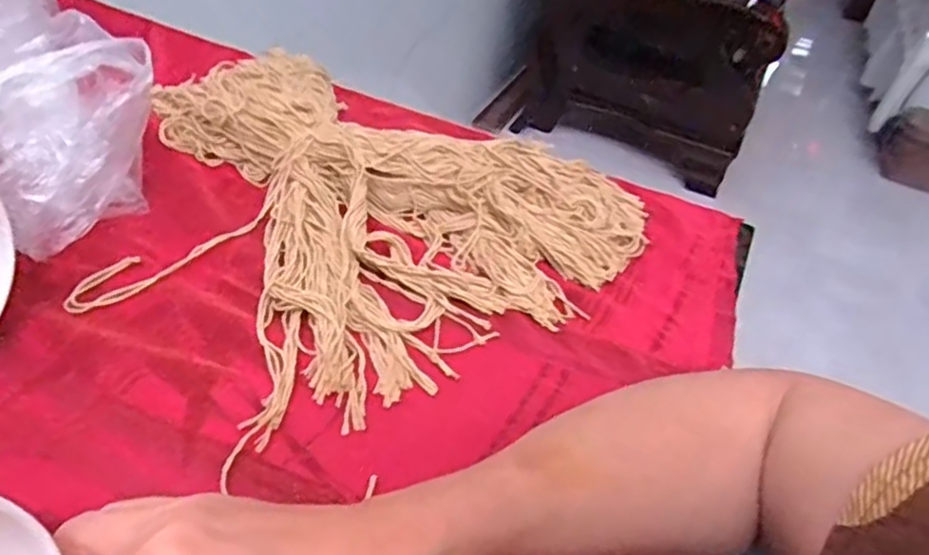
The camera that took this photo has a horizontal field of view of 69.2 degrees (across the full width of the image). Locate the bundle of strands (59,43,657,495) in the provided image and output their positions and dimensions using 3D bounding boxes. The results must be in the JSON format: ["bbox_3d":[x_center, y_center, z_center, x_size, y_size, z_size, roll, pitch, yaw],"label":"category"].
[{"bbox_3d":[-0.094,-0.068,0.502,0.378,0.049,0.356,35,48,28],"label":"bundle of strands"}]

